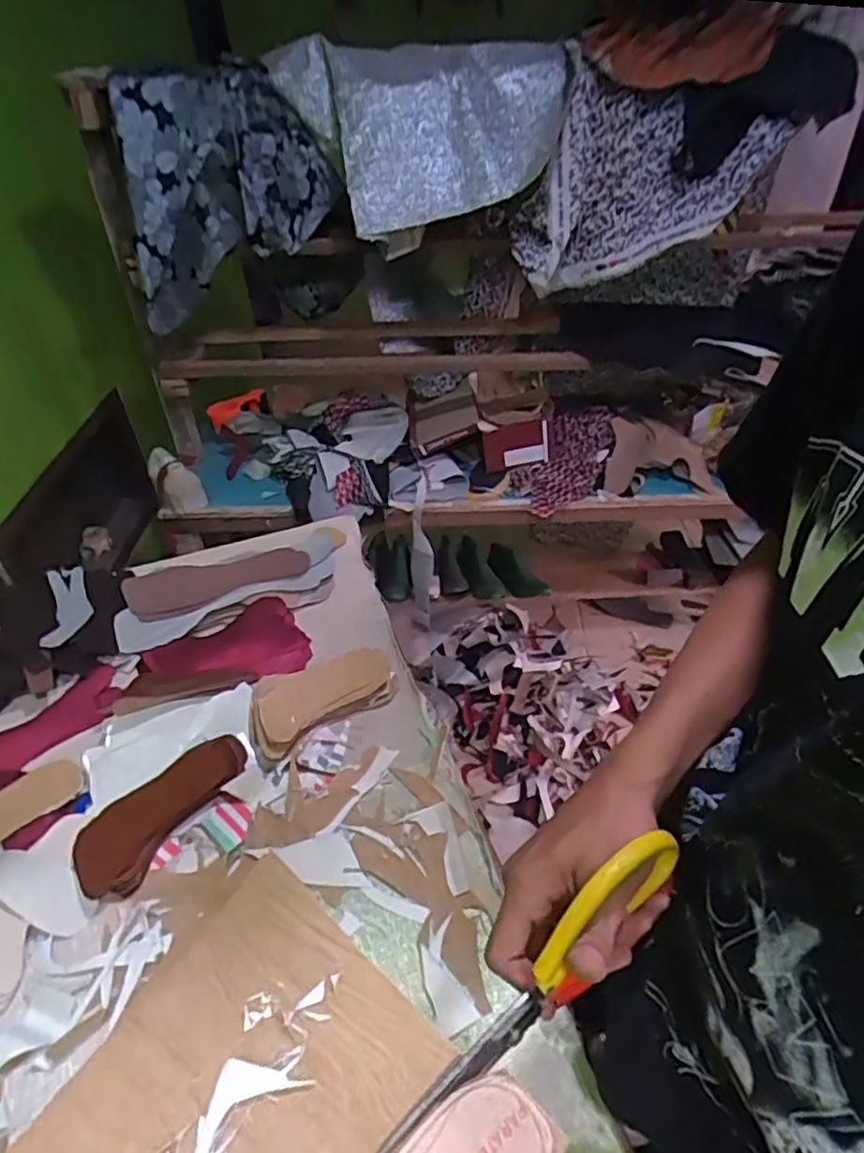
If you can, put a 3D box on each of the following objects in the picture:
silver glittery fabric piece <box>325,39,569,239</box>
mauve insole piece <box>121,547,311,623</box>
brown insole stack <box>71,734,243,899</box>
[{"bbox_3d":[0.033,-0.655,0.974,0.331,0.196,0.117,-12,42,-9],"label":"silver glittery fabric piece"},{"bbox_3d":[-0.311,0.005,0.970,0.258,0.014,0.097,-12,47,-14],"label":"mauve insole piece"},{"bbox_3d":[-0.291,0.250,0.720,0.078,0.040,0.198,26,50,29],"label":"brown insole stack"}]

